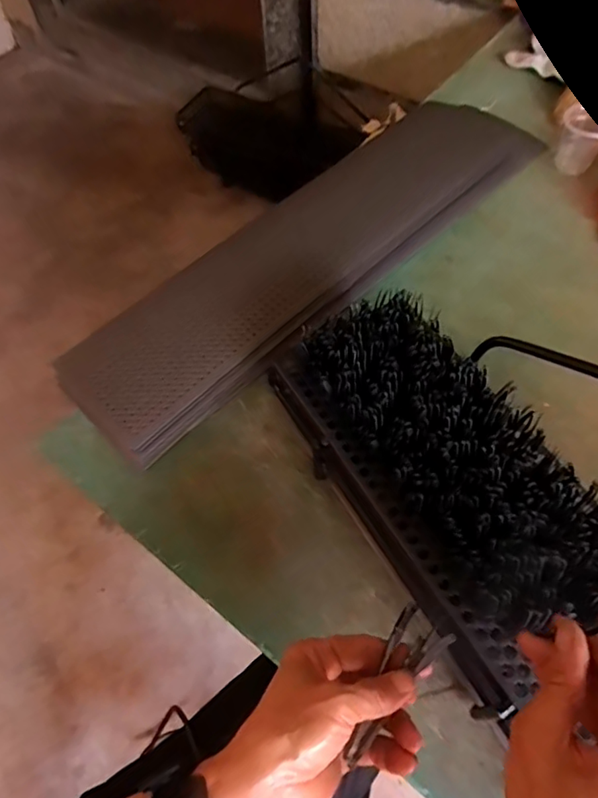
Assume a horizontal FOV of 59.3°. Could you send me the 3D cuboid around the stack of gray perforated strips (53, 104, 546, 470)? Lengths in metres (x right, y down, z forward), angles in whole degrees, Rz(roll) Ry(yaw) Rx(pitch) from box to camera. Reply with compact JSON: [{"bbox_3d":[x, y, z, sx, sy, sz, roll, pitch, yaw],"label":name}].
[{"bbox_3d":[0.043,-0.190,0.609,0.646,0.041,0.152,-41,67,-20],"label":"stack of gray perforated strips"}]

